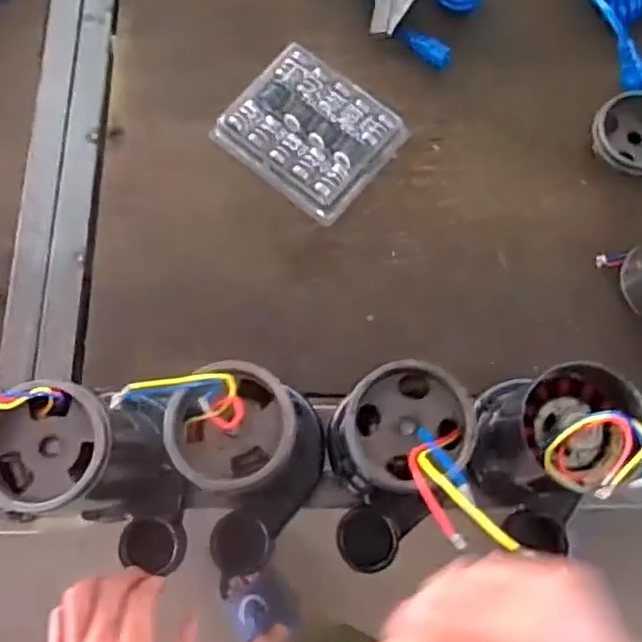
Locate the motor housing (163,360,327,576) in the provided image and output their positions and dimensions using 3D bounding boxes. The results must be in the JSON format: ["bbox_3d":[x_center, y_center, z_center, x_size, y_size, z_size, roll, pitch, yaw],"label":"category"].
[{"bbox_3d":[-0.051,0.123,0.521,0.102,0.216,0.152,-6,76,0],"label":"motor housing"}]

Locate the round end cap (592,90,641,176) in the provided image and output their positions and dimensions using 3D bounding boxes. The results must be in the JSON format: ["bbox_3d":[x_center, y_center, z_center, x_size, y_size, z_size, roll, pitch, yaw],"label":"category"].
[{"bbox_3d":[0.335,-0.196,0.687,0.090,0.035,0.091,0,76,1],"label":"round end cap"}]

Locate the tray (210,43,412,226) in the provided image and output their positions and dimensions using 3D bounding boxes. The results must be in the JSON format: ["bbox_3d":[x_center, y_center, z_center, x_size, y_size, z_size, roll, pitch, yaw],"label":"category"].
[{"bbox_3d":[-0.013,-0.204,0.698,0.165,0.021,0.143,38,80,9],"label":"tray"}]

